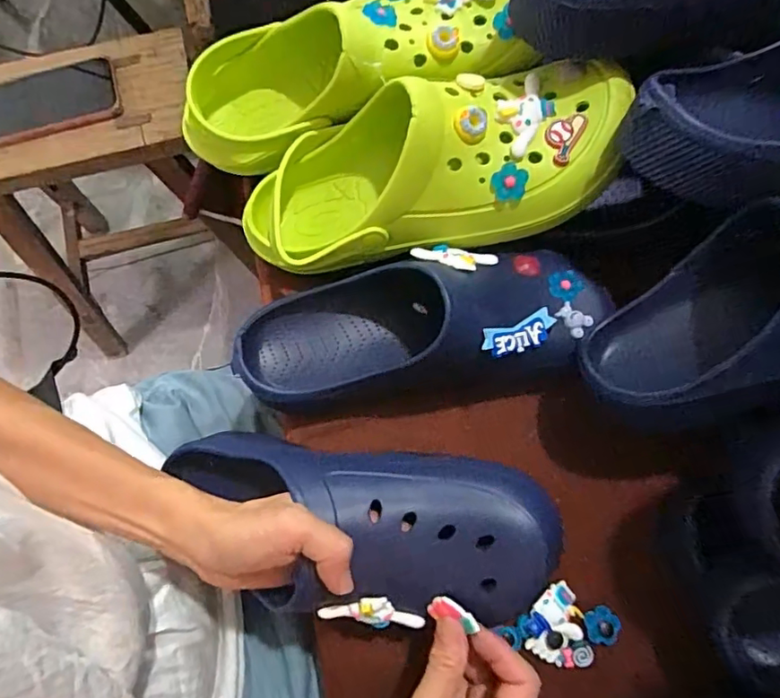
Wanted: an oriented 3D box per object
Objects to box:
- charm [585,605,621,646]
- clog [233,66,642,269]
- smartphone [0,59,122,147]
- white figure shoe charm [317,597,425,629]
[{"bbox_3d":[0.151,0.195,0.392,0.023,0.004,0.024,-5,75,1],"label":"charm"},{"bbox_3d":[0.021,-0.132,0.400,0.287,0.091,0.116,-9,74,19],"label":"clog"},{"bbox_3d":[-0.405,-0.292,0.664,0.155,0.015,0.082,-19,76,-3],"label":"smartphone"},{"bbox_3d":[-0.009,0.161,0.340,0.064,0.019,0.020,13,76,-11],"label":"white figure shoe charm"}]

